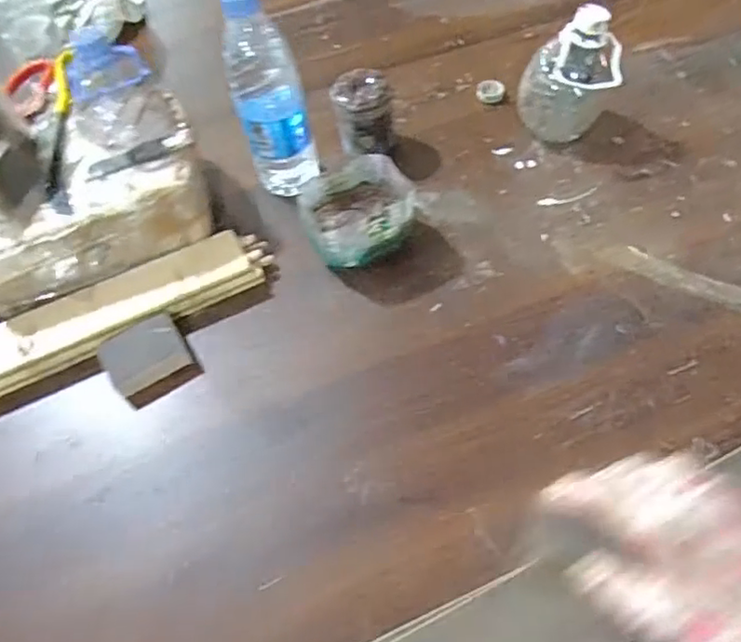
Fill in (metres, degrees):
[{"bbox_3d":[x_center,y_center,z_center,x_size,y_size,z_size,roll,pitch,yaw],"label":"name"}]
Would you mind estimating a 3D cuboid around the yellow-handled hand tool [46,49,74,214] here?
[{"bbox_3d":[-0.299,-0.190,0.592,0.023,0.025,0.226,-12,58,-4],"label":"yellow-handled hand tool"}]

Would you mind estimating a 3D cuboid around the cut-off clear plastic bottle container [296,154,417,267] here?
[{"bbox_3d":[-0.014,-0.101,0.601,0.109,0.067,0.085,-24,60,-11],"label":"cut-off clear plastic bottle container"}]

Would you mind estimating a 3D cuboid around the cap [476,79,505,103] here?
[{"bbox_3d":[0.145,-0.277,0.738,0.033,0.009,0.035,7,59,8],"label":"cap"}]

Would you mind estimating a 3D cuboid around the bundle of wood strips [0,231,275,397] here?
[{"bbox_3d":[-0.251,-0.005,0.583,0.322,0.033,0.069,-23,59,-10],"label":"bundle of wood strips"}]

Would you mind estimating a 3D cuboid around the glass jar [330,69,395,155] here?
[{"bbox_3d":[-0.008,-0.226,0.674,0.063,0.086,0.063,-2,58,3],"label":"glass jar"}]

